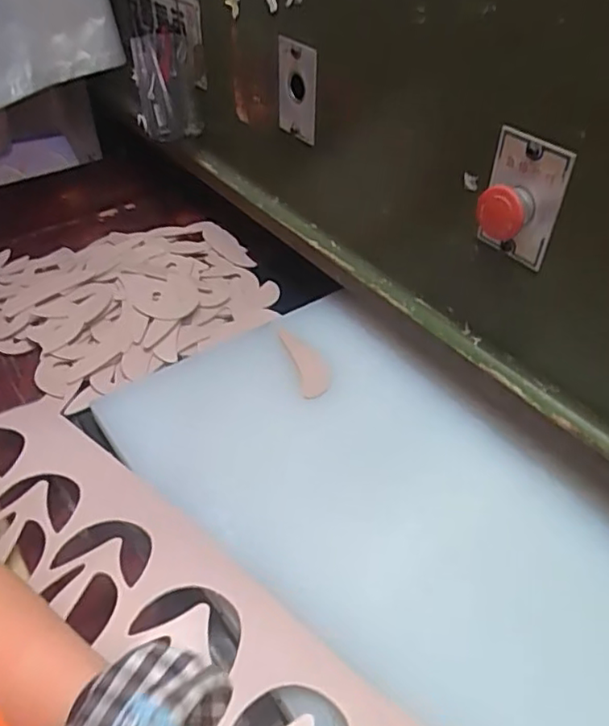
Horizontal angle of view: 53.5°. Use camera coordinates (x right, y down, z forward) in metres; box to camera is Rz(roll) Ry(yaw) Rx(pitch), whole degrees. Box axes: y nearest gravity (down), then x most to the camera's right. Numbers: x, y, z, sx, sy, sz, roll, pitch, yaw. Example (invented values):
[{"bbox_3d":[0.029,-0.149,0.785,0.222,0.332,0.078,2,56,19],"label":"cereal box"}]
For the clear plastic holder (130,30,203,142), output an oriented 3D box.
[{"bbox_3d":[-0.176,-0.344,0.756,0.072,0.119,0.027,-6,33,-3],"label":"clear plastic holder"}]

